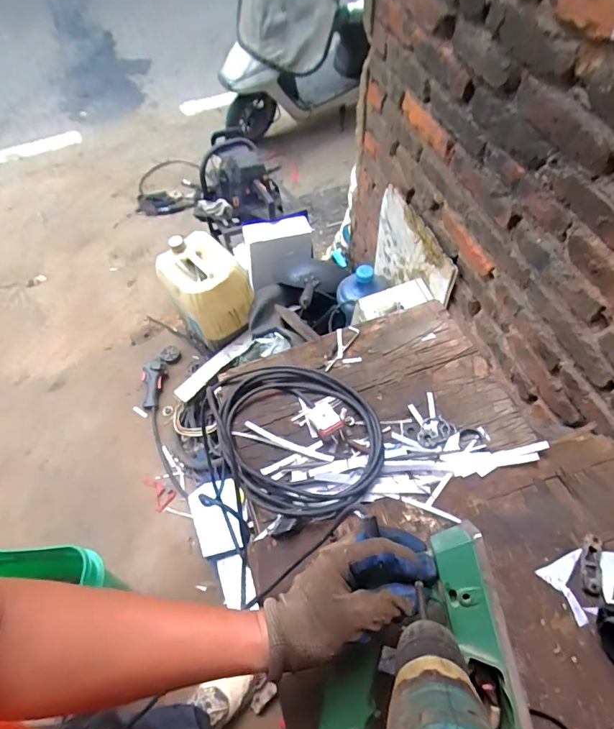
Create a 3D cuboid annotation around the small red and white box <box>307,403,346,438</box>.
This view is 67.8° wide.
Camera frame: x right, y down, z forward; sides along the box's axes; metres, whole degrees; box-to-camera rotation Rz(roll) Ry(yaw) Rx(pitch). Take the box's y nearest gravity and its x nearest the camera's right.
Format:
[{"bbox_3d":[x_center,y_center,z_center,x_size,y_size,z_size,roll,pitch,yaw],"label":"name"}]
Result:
[{"bbox_3d":[0.023,0.072,0.601,0.035,0.020,0.049,-26,60,-15],"label":"small red and white box"}]

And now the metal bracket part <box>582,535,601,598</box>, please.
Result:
[{"bbox_3d":[0.312,0.220,0.499,0.018,0.009,0.062,14,58,10],"label":"metal bracket part"}]

